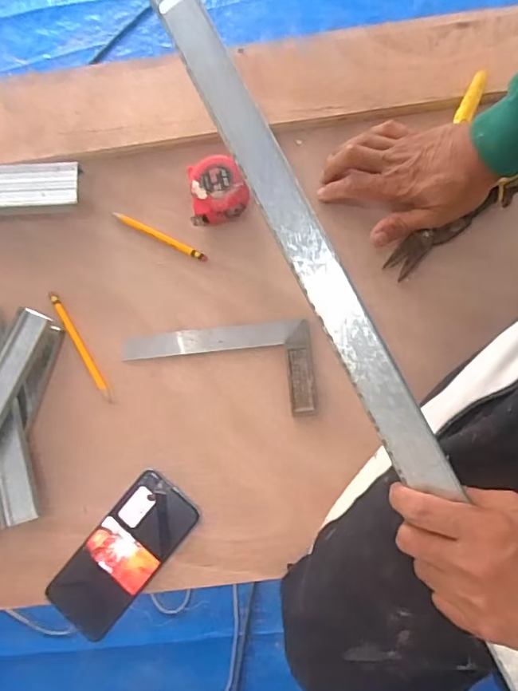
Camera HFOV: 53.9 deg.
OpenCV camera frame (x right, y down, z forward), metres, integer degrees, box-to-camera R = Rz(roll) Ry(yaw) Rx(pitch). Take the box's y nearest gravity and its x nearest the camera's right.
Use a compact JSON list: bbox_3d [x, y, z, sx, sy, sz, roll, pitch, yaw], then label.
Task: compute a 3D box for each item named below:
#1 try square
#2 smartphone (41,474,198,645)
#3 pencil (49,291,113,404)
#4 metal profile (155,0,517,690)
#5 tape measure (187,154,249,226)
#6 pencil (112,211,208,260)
[{"bbox_3d":[-0.042,0.027,0.536,0.196,0.008,0.099,-4,78,0],"label":"try square"},{"bbox_3d":[-0.134,0.204,0.503,0.073,0.015,0.154,39,83,10],"label":"smartphone"},{"bbox_3d":[-0.192,0.002,0.543,0.011,0.007,0.134,-30,79,-5],"label":"pencil"},{"bbox_3d":[0.070,-0.015,0.391,0.041,0.029,0.704,-26,85,-4],"label":"metal profile"},{"bbox_3d":[-0.043,-0.167,0.555,0.064,0.043,0.066,-2,78,3],"label":"tape measure"},{"bbox_3d":[-0.110,-0.121,0.567,0.116,0.004,0.010,27,81,8],"label":"pencil"}]

